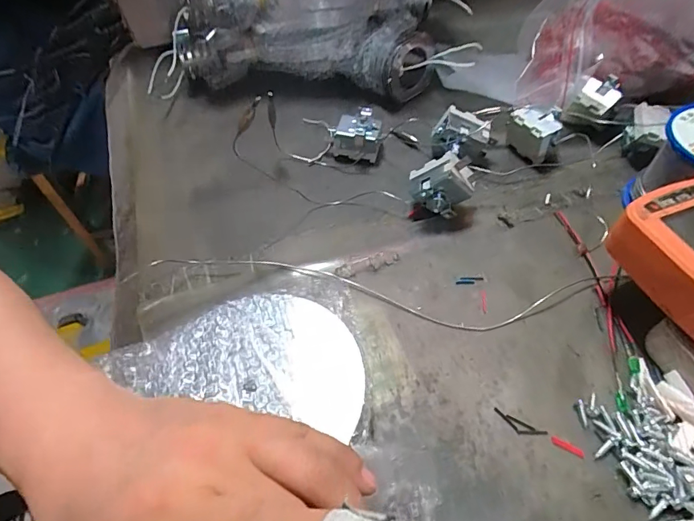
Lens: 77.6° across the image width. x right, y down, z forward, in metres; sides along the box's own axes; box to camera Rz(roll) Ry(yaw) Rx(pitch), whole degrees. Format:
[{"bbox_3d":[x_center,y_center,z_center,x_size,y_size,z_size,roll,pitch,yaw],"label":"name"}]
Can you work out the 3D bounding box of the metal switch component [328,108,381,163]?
[{"bbox_3d":[0.007,-0.101,0.352,0.038,0.030,0.029,3,54,7],"label":"metal switch component"}]

